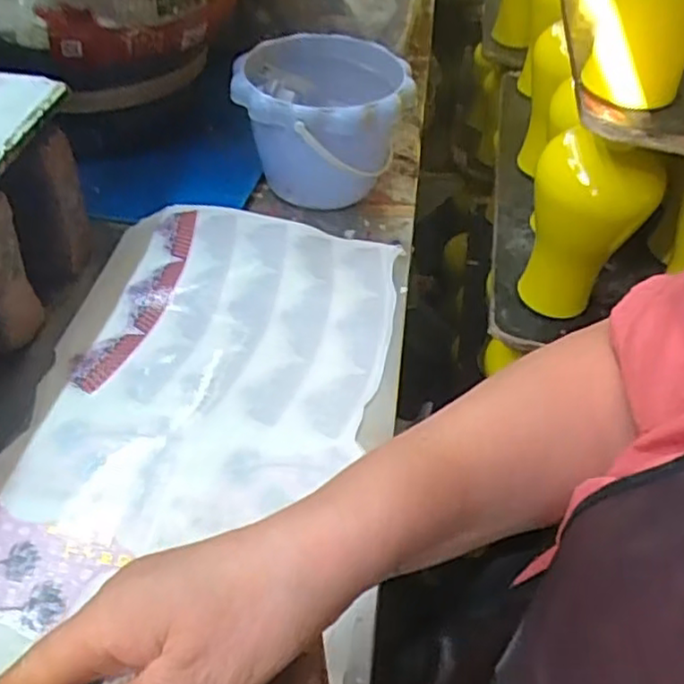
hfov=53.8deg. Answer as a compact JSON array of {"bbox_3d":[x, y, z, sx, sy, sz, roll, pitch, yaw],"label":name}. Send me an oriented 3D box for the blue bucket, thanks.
[{"bbox_3d":[-0.021,-0.202,0.629,0.150,0.110,0.165,3,47,-3],"label":"blue bucket"}]

